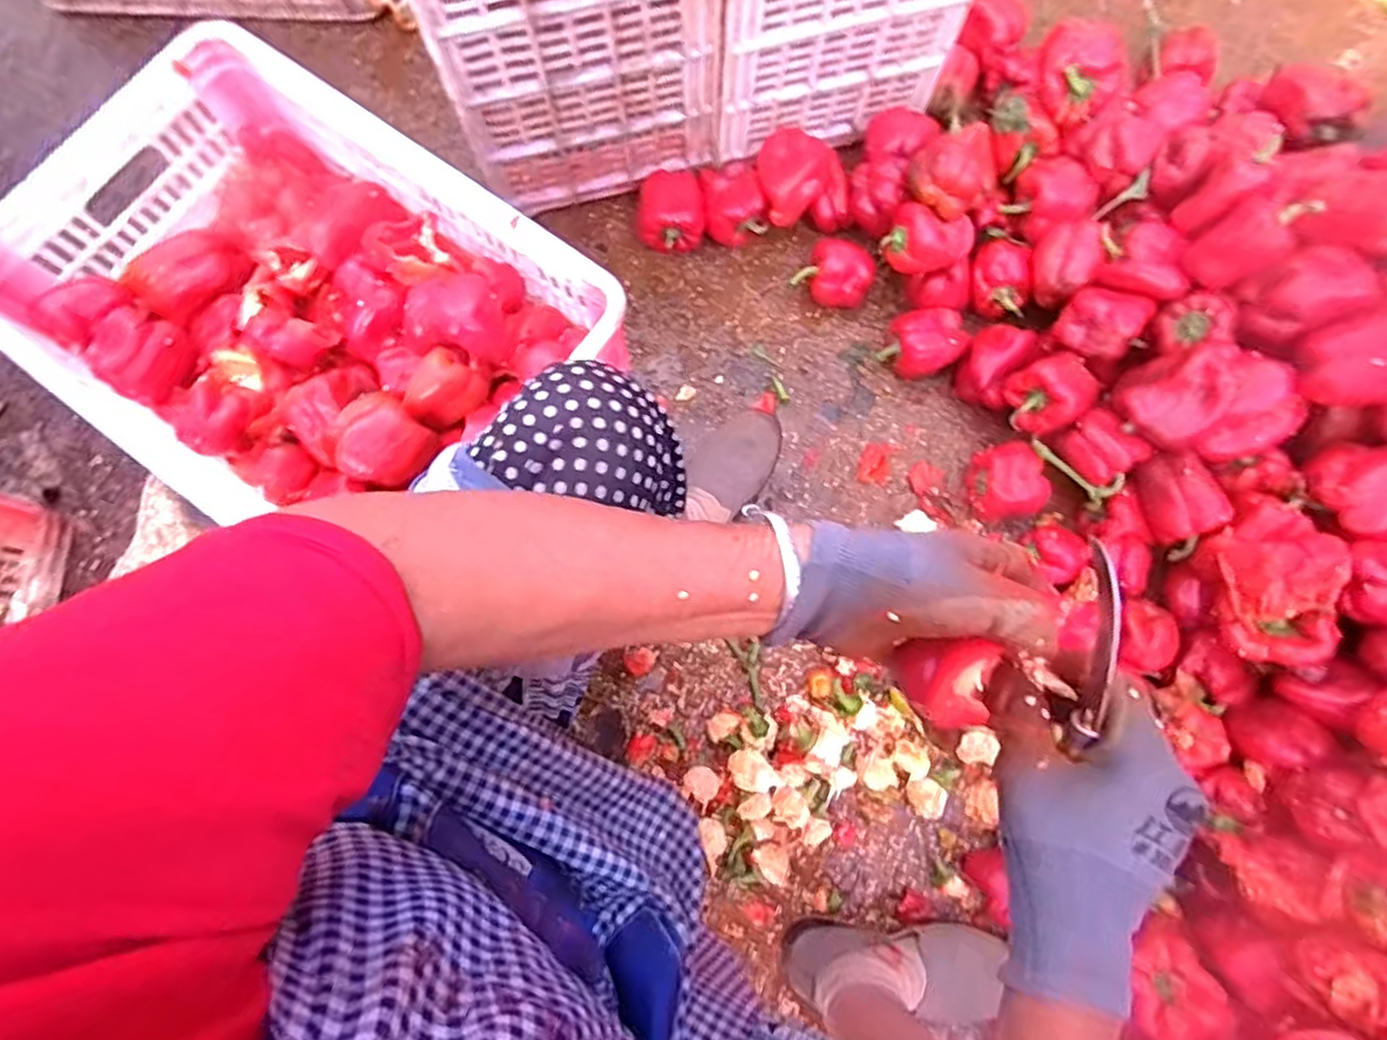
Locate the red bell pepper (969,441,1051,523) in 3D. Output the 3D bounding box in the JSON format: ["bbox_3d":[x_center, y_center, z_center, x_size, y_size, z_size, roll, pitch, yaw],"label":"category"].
[{"bbox_3d":[0.367,-0.044,0.813,0.064,0.062,0.087,-20,78,-5],"label":"red bell pepper"}]

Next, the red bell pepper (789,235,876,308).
[{"bbox_3d":[0.184,-0.314,0.891,0.092,0.078,0.071,34,79,7],"label":"red bell pepper"}]

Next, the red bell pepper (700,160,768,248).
[{"bbox_3d":[0.051,-0.417,0.913,0.077,0.078,0.089,-10,77,-3],"label":"red bell pepper"}]

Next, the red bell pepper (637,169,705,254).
[{"bbox_3d":[-0.032,-0.399,0.899,0.083,0.099,0.079,0,77,0],"label":"red bell pepper"}]

